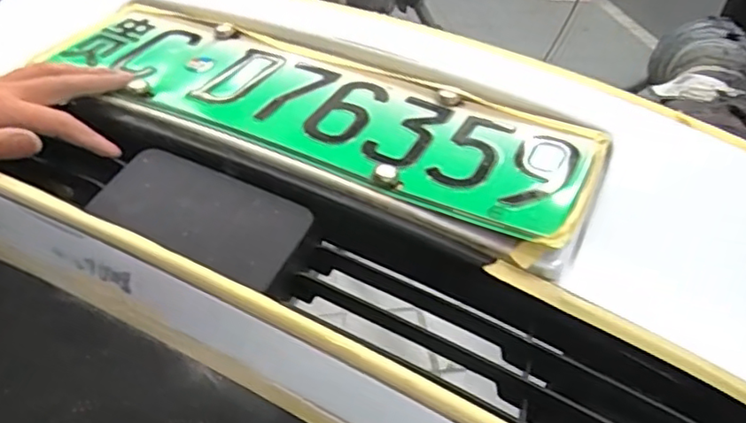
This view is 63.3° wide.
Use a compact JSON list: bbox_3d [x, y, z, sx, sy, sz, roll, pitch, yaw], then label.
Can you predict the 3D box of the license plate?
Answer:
[{"bbox_3d":[-0.059,-0.091,0.491,0.459,0.011,0.133,19,47,18],"label":"license plate"}]

